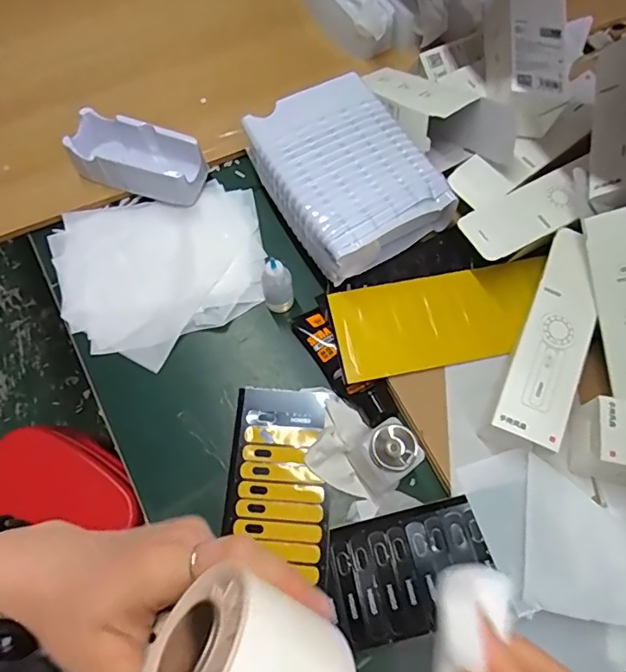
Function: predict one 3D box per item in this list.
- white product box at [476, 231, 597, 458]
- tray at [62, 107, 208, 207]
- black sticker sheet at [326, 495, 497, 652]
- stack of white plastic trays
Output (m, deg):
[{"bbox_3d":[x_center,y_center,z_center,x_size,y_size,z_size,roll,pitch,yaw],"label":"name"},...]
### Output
[{"bbox_3d":[0.246,0.005,0.543,0.069,0.060,0.236,24,70,10],"label":"white product box"},{"bbox_3d":[-0.225,-0.226,0.672,0.163,0.065,0.074,15,70,8],"label":"tray"},{"bbox_3d":[0.094,0.231,0.511,0.156,0.004,0.107,-17,65,5],"label":"black sticker sheet"},{"bbox_3d":[0.035,-0.192,0.620,0.168,0.064,0.217,-30,71,-10],"label":"stack of white plastic trays"}]

